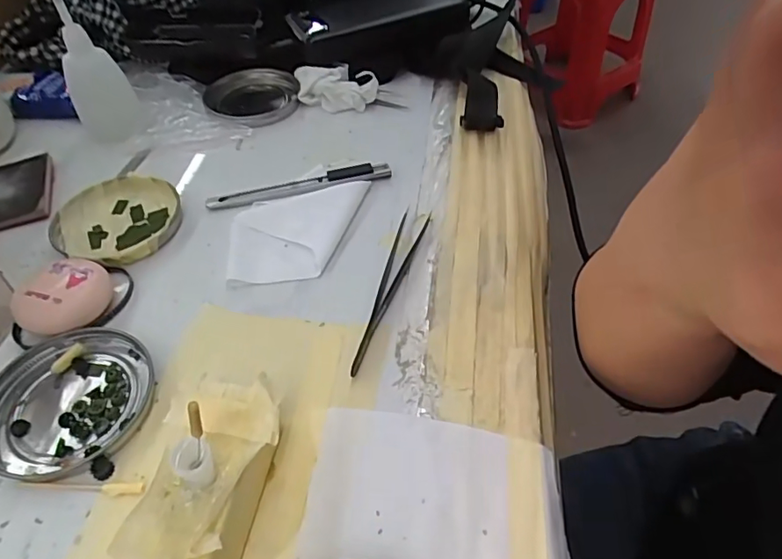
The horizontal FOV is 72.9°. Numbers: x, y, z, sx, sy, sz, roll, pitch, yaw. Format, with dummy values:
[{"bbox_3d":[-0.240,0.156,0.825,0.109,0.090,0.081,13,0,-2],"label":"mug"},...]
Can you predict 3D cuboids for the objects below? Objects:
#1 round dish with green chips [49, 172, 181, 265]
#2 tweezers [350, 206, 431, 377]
[{"bbox_3d":[-0.177,-0.042,0.346,0.078,0.009,0.074,-1,49,1],"label":"round dish with green chips"},{"bbox_3d":[0.000,0.002,0.306,0.017,0.005,0.127,12,50,11],"label":"tweezers"}]

